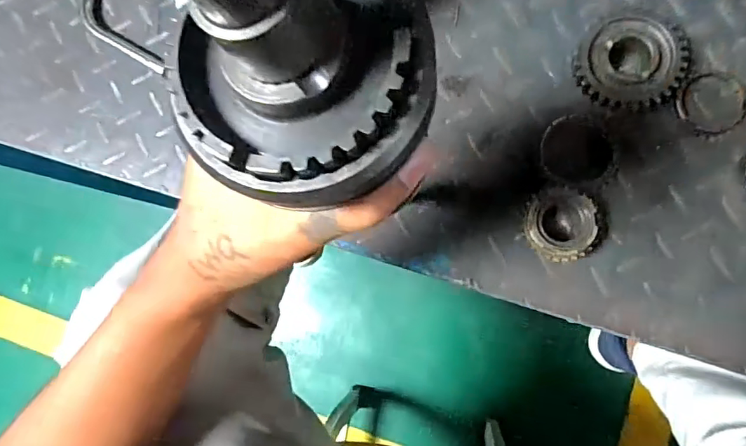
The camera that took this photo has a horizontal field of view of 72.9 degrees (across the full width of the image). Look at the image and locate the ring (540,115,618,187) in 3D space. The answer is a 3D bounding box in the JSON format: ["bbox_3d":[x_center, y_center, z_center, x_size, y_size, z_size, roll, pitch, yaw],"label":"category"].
[{"bbox_3d":[0.160,-0.056,0.396,0.053,0.008,0.059,-17,82,6],"label":"ring"}]

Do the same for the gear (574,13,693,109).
[{"bbox_3d":[0.195,-0.119,0.390,0.081,0.030,0.071,1,84,8],"label":"gear"}]

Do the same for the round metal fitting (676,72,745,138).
[{"bbox_3d":[0.262,-0.092,0.388,0.055,0.004,0.048,-40,81,2],"label":"round metal fitting"}]

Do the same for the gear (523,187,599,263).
[{"bbox_3d":[0.139,0.001,0.383,0.051,0.033,0.054,6,85,8],"label":"gear"}]

